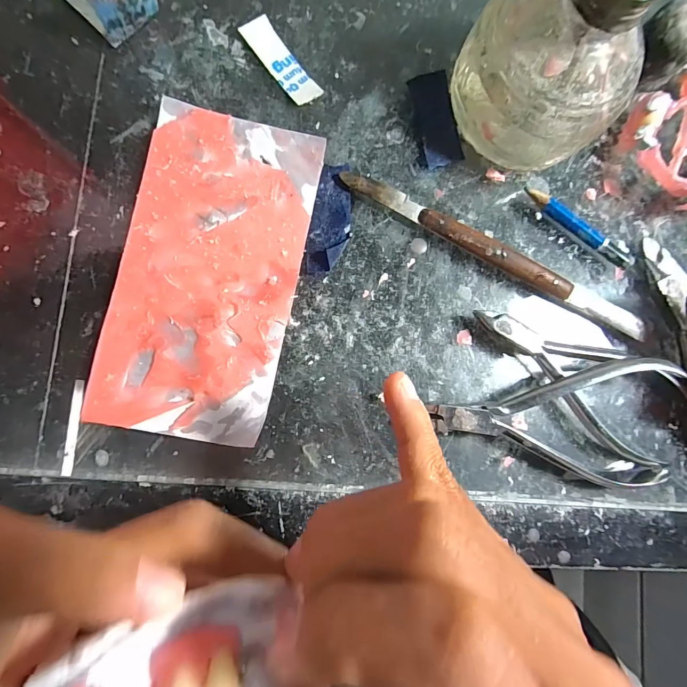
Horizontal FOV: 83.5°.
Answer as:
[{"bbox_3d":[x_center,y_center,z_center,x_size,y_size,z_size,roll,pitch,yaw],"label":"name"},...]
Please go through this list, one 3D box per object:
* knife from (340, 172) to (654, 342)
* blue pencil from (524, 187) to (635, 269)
[{"bbox_3d":[0.079,-0.043,0.191,0.170,0.009,0.013,27,83,-5],"label":"knife"},{"bbox_3d":[0.122,-0.058,0.199,0.067,0.009,0.009,32,82,-4],"label":"blue pencil"}]

